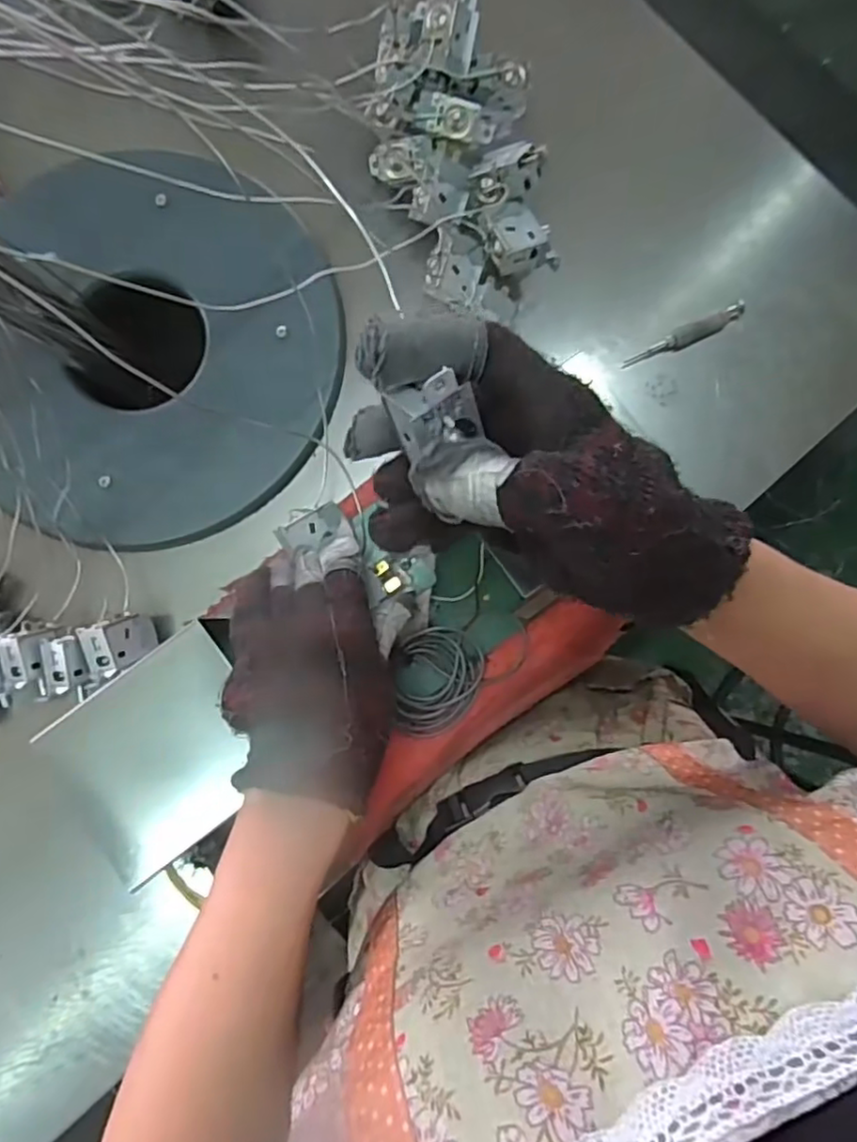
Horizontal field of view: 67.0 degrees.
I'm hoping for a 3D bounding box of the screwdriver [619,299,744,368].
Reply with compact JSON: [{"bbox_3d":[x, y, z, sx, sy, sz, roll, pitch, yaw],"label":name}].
[{"bbox_3d":[0.202,-0.184,0.510,0.098,0.020,0.014,-25,84,-2],"label":"screwdriver"}]

